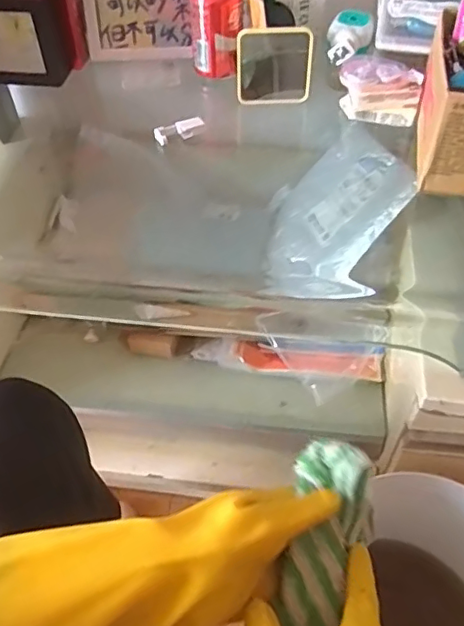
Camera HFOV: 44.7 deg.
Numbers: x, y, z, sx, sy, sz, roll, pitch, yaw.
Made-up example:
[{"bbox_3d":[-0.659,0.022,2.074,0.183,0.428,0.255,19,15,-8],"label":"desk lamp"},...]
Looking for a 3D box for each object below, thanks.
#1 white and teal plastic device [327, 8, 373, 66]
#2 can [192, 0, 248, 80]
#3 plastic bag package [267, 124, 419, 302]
[{"bbox_3d":[0.138,-0.321,0.658,0.049,0.042,0.047,1,49,2],"label":"white and teal plastic device"},{"bbox_3d":[-0.015,-0.356,0.700,0.065,0.106,0.060,-1,49,0],"label":"can"},{"bbox_3d":[0.141,-0.135,0.821,0.030,0.239,0.258,28,30,-36],"label":"plastic bag package"}]

